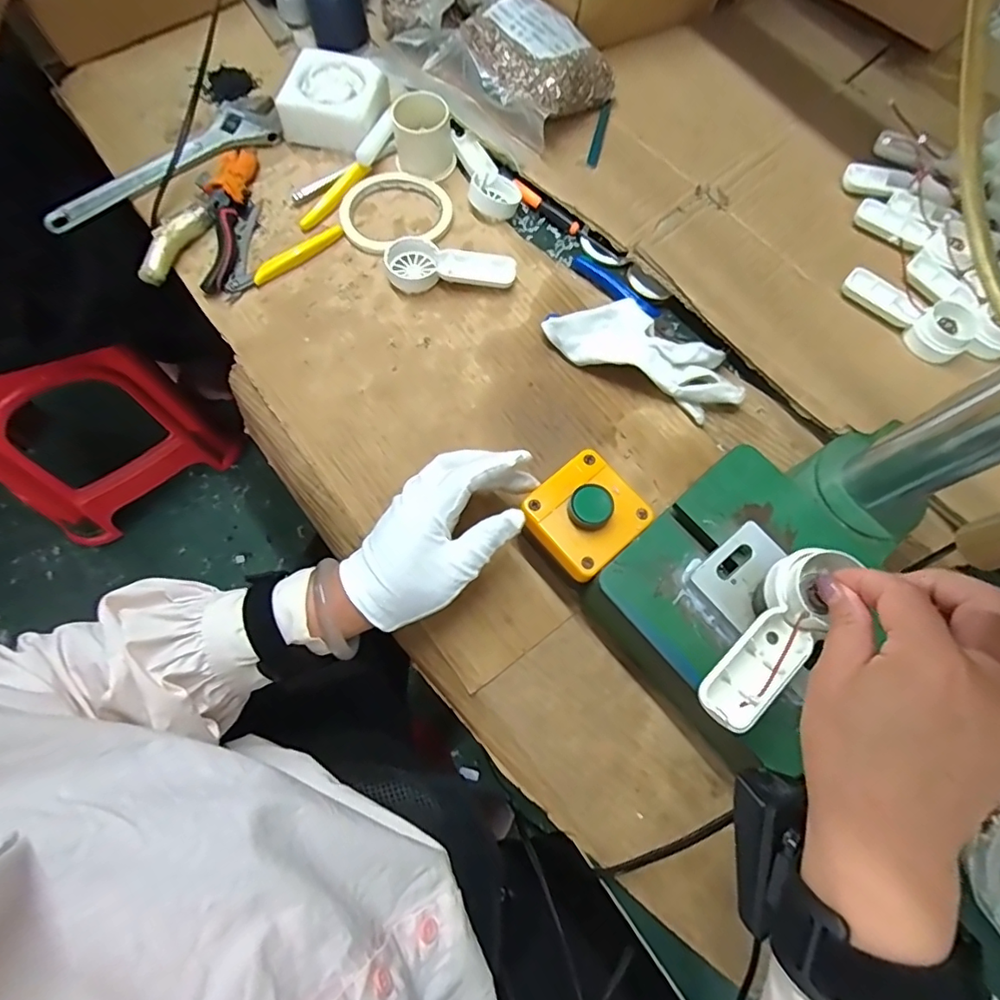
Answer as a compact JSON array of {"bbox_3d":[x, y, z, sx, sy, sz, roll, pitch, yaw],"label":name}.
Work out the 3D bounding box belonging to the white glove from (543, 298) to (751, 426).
[{"bbox_3d":[0.121,-0.122,0.449,0.164,0.035,0.058,26,71,7],"label":"white glove"}]

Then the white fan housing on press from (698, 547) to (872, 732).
[{"bbox_3d":[0.144,0.071,0.286,0.036,0.023,0.105,34,83,9],"label":"white fan housing on press"}]

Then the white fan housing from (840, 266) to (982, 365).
[{"bbox_3d":[0.355,-0.166,0.473,0.046,0.021,0.108,-39,76,-15],"label":"white fan housing"}]

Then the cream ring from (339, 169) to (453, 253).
[{"bbox_3d":[-0.095,-0.267,0.500,0.098,0.011,0.099,1,70,-2],"label":"cream ring"}]

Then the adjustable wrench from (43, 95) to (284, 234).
[{"bbox_3d":[-0.304,-0.309,0.495,0.227,0.012,0.052,-39,76,-15],"label":"adjustable wrench"}]

